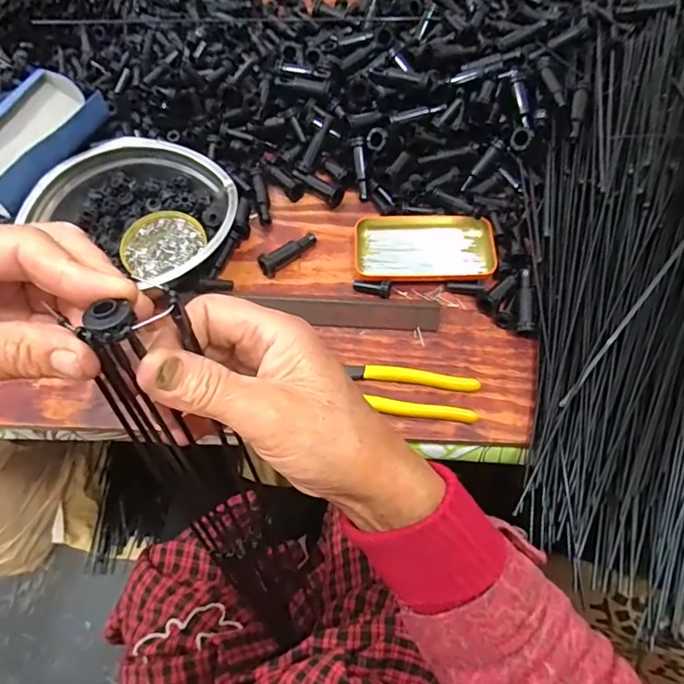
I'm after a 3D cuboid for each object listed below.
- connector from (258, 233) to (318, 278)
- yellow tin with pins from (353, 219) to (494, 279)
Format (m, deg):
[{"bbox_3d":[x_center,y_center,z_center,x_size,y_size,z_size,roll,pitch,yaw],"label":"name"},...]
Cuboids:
[{"bbox_3d":[-0.055,-0.094,0.544,0.068,0.020,0.021,-38,69,-17],"label":"connector"},{"bbox_3d":[0.085,-0.100,0.542,0.142,0.015,0.075,3,63,2],"label":"yellow tin with pins"}]

